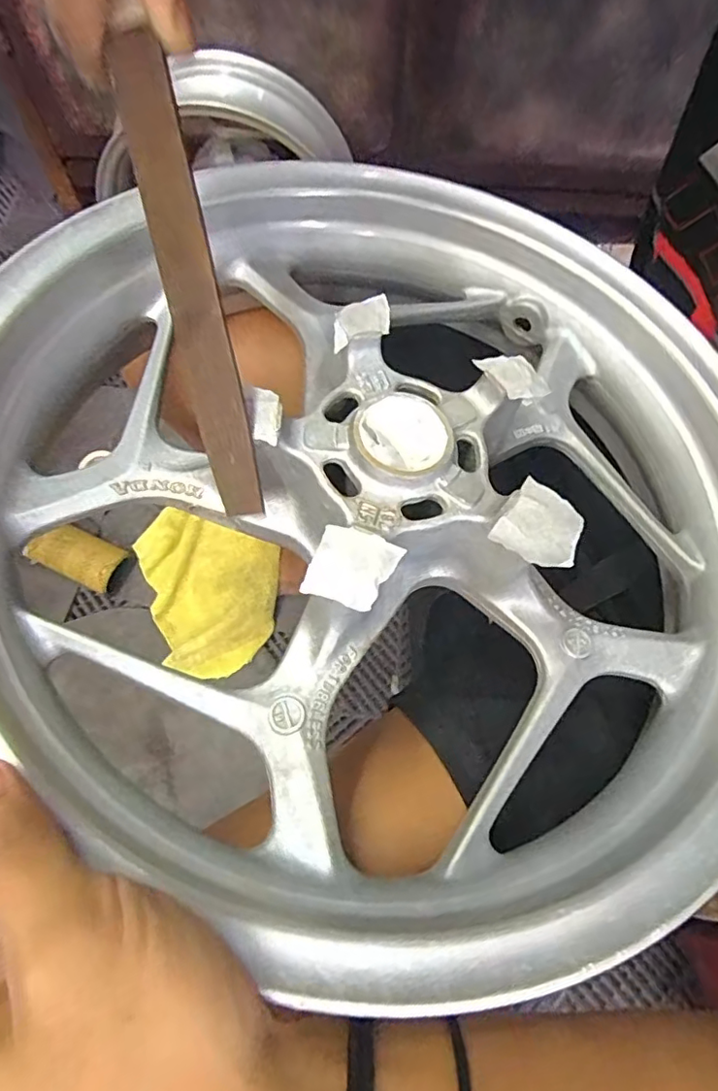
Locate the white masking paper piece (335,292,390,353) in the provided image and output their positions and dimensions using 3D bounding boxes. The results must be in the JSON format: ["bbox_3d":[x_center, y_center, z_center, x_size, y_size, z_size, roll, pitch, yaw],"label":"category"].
[{"bbox_3d":[0.001,-0.101,0.256,0.030,0.004,0.021,-19,68,-9],"label":"white masking paper piece"}]

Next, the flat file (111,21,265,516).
[{"bbox_3d":[-0.059,-0.088,0.203,0.018,0.006,0.156,-12,106,-6],"label":"flat file"}]

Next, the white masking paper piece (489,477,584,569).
[{"bbox_3d":[0.072,-0.008,0.224,0.031,0.004,0.033,34,66,9],"label":"white masking paper piece"}]

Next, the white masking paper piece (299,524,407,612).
[{"bbox_3d":[-0.002,0.008,0.206,0.029,0.004,0.028,22,70,-3],"label":"white masking paper piece"}]

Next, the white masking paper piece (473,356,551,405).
[{"bbox_3d":[0.070,-0.077,0.257,0.022,0.004,0.034,-31,78,-17],"label":"white masking paper piece"}]

